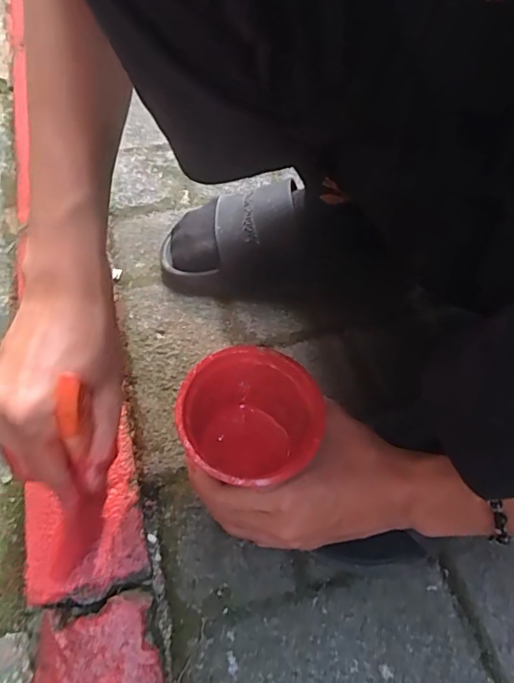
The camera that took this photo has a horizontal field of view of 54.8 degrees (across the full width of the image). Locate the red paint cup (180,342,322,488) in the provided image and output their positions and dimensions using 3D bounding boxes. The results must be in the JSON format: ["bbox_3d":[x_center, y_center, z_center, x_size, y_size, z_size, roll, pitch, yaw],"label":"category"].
[{"bbox_3d":[-0.005,0.059,0.340,0.087,0.076,0.080,1,55,-2],"label":"red paint cup"}]

